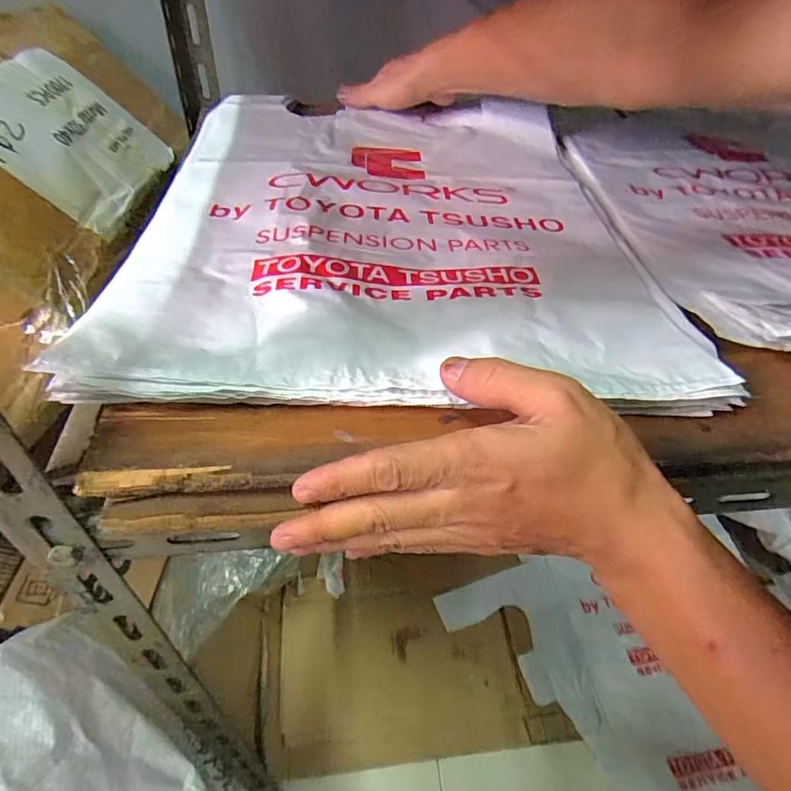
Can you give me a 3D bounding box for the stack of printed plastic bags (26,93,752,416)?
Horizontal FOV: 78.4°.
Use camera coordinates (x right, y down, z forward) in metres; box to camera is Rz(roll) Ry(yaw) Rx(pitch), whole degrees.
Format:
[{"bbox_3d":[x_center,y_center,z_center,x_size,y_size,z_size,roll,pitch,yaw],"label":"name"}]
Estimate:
[{"bbox_3d":[-0.003,-0.152,0.386,0.352,0.017,0.433,1,45,-5],"label":"stack of printed plastic bags"}]

